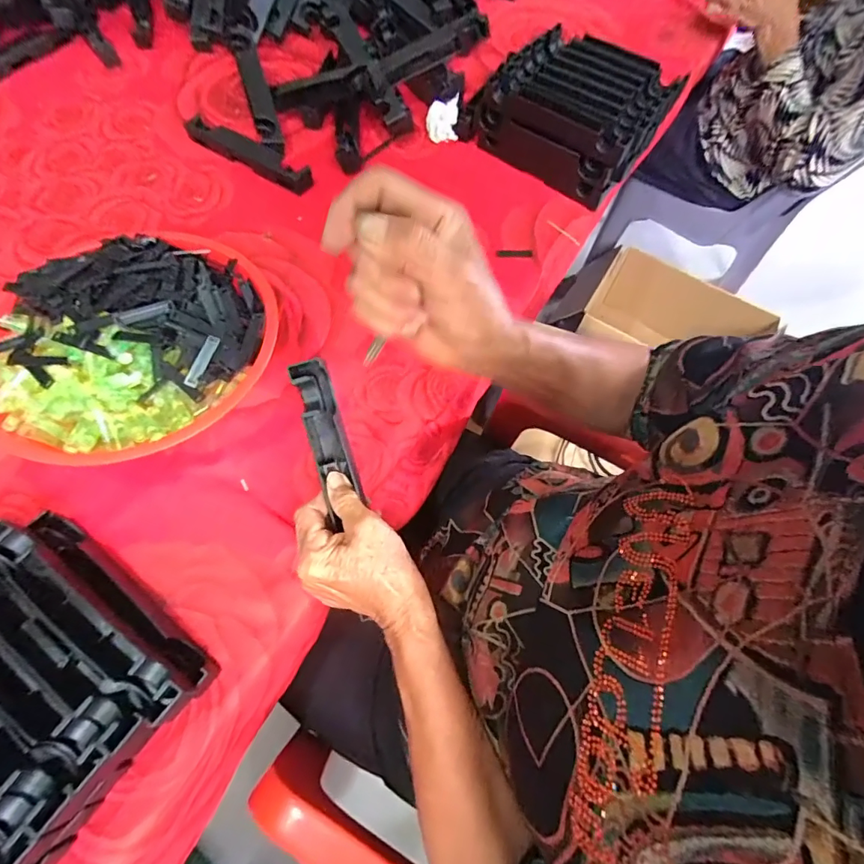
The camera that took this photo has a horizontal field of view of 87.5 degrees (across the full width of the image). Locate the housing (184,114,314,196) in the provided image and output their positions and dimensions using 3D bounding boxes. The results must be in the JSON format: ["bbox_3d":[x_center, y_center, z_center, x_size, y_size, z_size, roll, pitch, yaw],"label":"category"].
[{"bbox_3d":[-0.246,-0.371,0.599,0.209,0.023,0.035,30,67,12],"label":"housing"}]

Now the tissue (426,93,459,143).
[{"bbox_3d":[0.015,-0.434,0.631,0.045,0.044,0.047,-4,65,-4],"label":"tissue"}]

